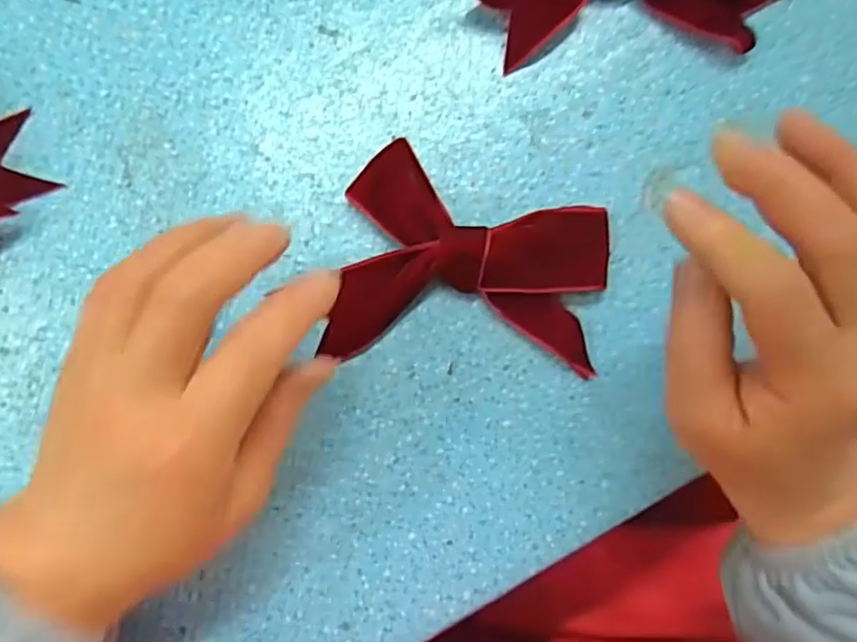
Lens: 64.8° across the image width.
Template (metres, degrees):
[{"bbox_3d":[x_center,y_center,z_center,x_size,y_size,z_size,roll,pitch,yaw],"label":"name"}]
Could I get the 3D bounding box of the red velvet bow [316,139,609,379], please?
[{"bbox_3d":[0.020,-0.023,0.297,0.115,0.012,0.090,10,84,-2],"label":"red velvet bow"}]

